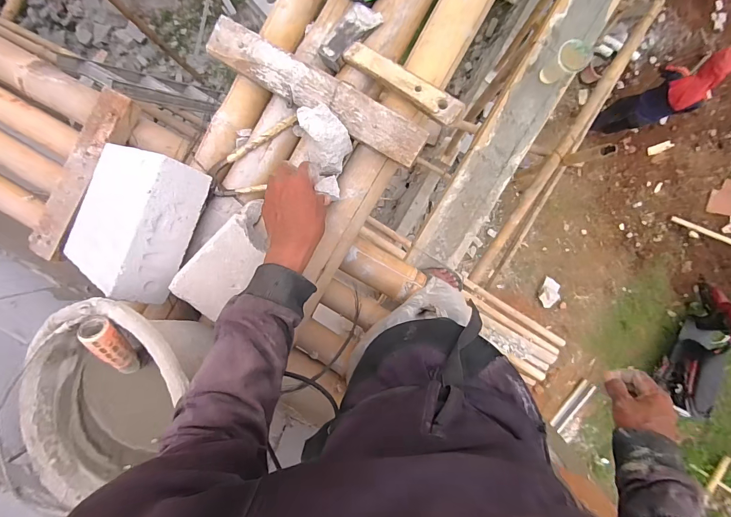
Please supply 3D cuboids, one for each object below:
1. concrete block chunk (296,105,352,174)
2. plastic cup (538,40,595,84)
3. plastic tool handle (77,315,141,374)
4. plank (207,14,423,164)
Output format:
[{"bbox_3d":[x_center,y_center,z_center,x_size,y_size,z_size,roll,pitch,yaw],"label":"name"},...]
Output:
[{"bbox_3d":[-0.059,-0.171,0.501,0.071,0.041,0.098,-11,94,3],"label":"concrete block chunk"},{"bbox_3d":[0.641,-0.622,1.135,0.088,0.171,0.092,0,95,2],"label":"plastic cup"},{"bbox_3d":[-0.294,0.109,0.417,0.031,0.031,0.096,2,137,2],"label":"plastic tool handle"},{"bbox_3d":[-0.071,-0.238,0.505,0.339,0.027,0.057,31,95,0],"label":"plank"}]

